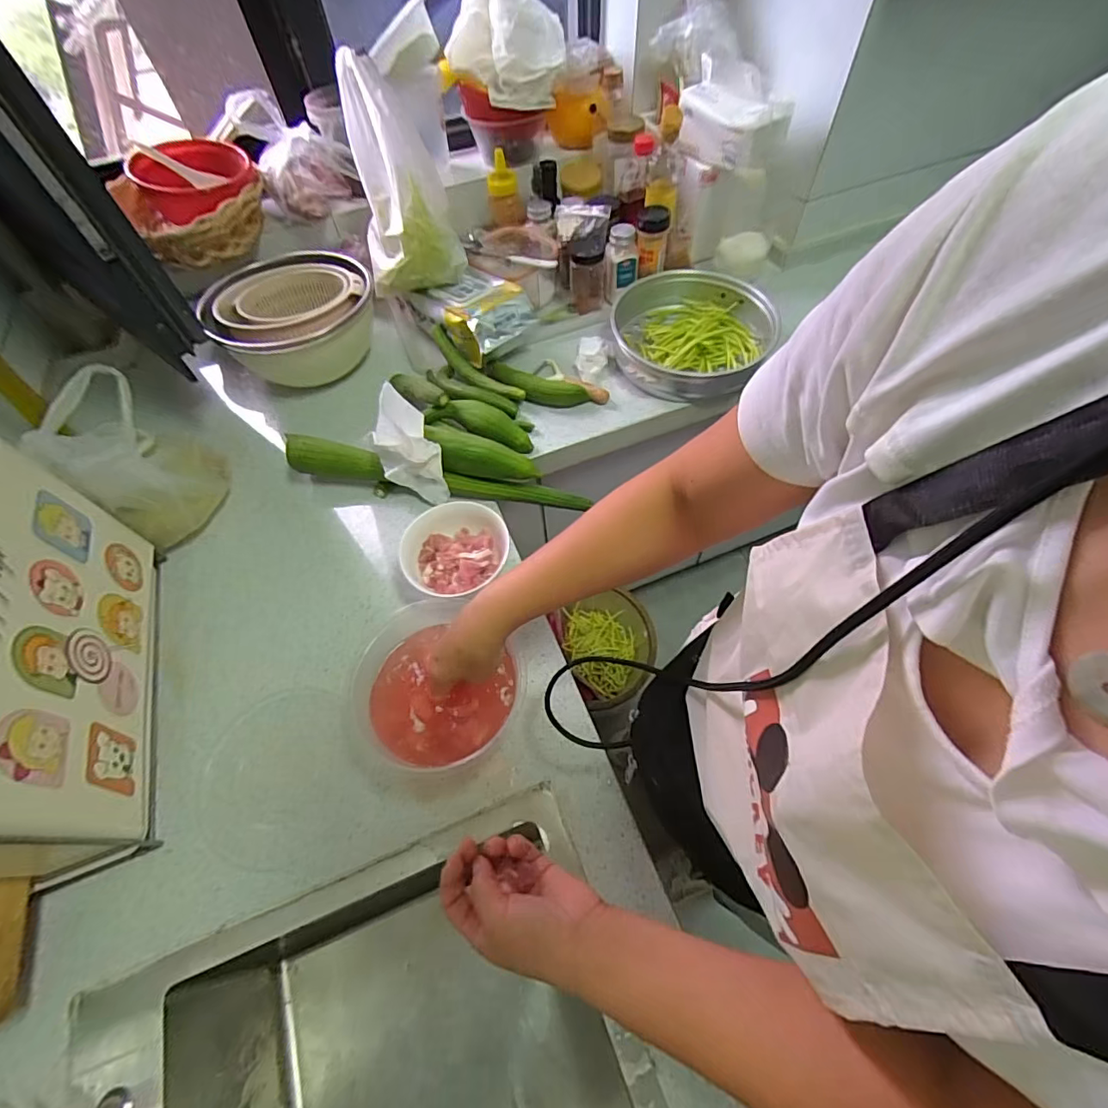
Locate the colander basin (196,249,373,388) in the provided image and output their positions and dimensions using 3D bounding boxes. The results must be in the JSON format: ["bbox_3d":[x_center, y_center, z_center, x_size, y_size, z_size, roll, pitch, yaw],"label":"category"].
[{"bbox_3d":[-0.411,-0.379,0.815,0.234,0.118,0.239,-1,58,2],"label":"colander basin"}]

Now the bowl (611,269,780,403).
[{"bbox_3d":[0.229,-0.358,0.824,0.252,0.058,0.253,-1,58,2],"label":"bowl"}]

